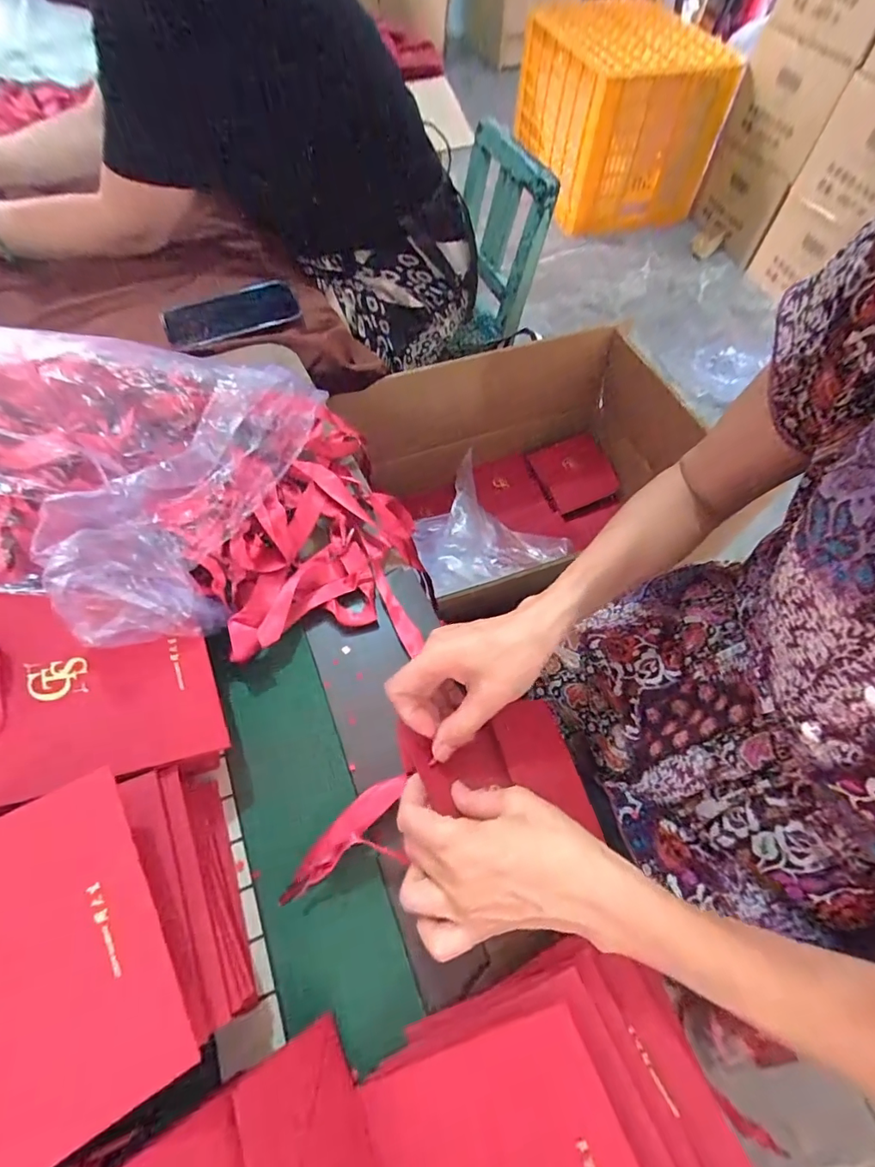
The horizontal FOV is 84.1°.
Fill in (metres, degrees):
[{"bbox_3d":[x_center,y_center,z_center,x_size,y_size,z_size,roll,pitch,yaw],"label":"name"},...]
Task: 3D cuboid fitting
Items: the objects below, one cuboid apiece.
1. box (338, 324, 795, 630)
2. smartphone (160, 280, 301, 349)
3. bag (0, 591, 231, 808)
[{"bbox_3d":[0.144,-0.144,0.792,0.487,0.278,0.364,-23,64,-13],"label":"box"},{"bbox_3d":[-0.255,-0.337,0.603,0.161,0.013,0.087,-23,64,-13],"label":"smartphone"},{"bbox_3d":[-0.221,0.060,0.312,0.139,0.016,0.131,-4,58,-40],"label":"bag"}]

